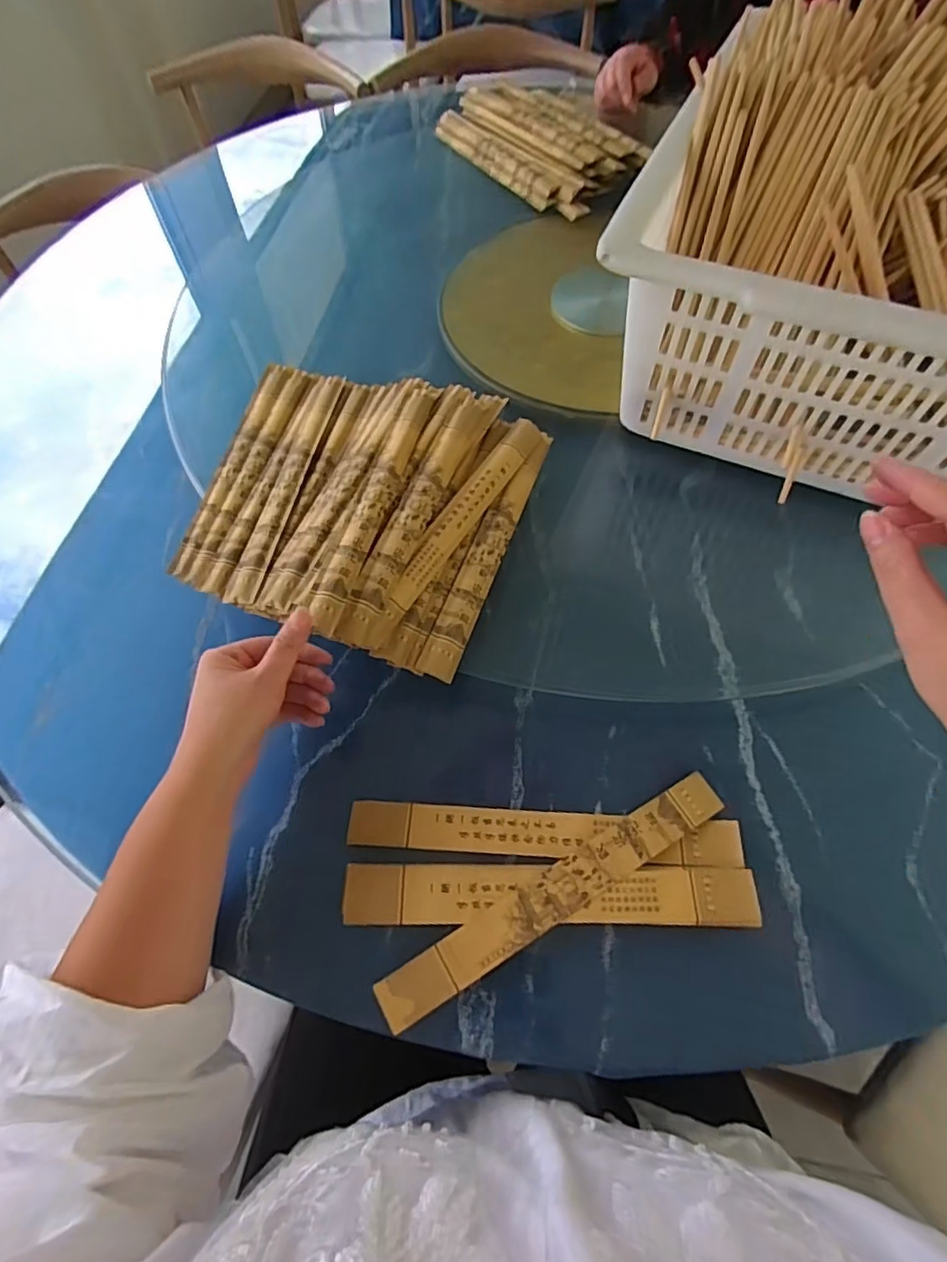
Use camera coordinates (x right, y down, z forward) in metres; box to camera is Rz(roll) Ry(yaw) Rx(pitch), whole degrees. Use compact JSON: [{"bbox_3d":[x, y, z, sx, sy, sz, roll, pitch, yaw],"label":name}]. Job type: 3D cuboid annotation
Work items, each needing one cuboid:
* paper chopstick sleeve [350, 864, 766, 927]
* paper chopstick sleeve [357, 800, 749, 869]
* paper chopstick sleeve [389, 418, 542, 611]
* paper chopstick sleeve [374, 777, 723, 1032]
[{"bbox_3d":[0.048,0.171,0.382,0.260,0.012,0.036,0,61,2],"label":"paper chopstick sleeve"},{"bbox_3d":[0.047,0.140,0.406,0.264,0.010,0.031,3,61,3],"label":"paper chopstick sleeve"},{"bbox_3d":[-0.003,-0.104,0.490,0.027,0.006,0.218,39,64,-9],"label":"paper chopstick sleeve"},{"bbox_3d":[0.058,0.171,0.387,0.256,0.015,0.030,-28,63,-13],"label":"paper chopstick sleeve"}]

